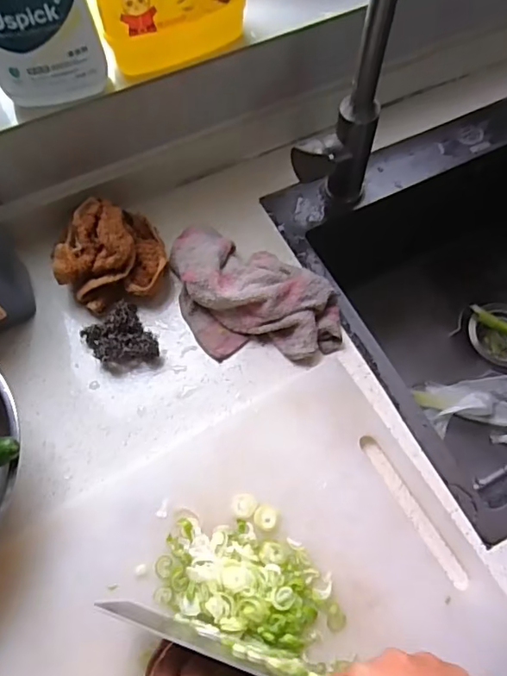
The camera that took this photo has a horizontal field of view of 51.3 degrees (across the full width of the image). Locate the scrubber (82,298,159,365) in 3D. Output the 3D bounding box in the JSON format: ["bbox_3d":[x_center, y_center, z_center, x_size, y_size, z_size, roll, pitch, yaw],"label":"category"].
[{"bbox_3d":[-0.140,0.002,0.564,0.063,0.035,0.070,-34,69,-15],"label":"scrubber"}]

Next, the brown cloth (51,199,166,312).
[{"bbox_3d":[-0.163,-0.099,0.588,0.119,0.075,0.119,-19,66,-9],"label":"brown cloth"}]

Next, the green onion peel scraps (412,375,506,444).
[{"bbox_3d":[0.345,0.105,0.771,0.202,0.020,0.104,-6,65,-3],"label":"green onion peel scraps"}]

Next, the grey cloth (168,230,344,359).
[{"bbox_3d":[-0.007,-0.041,0.575,0.211,0.052,0.130,28,68,12],"label":"grey cloth"}]

